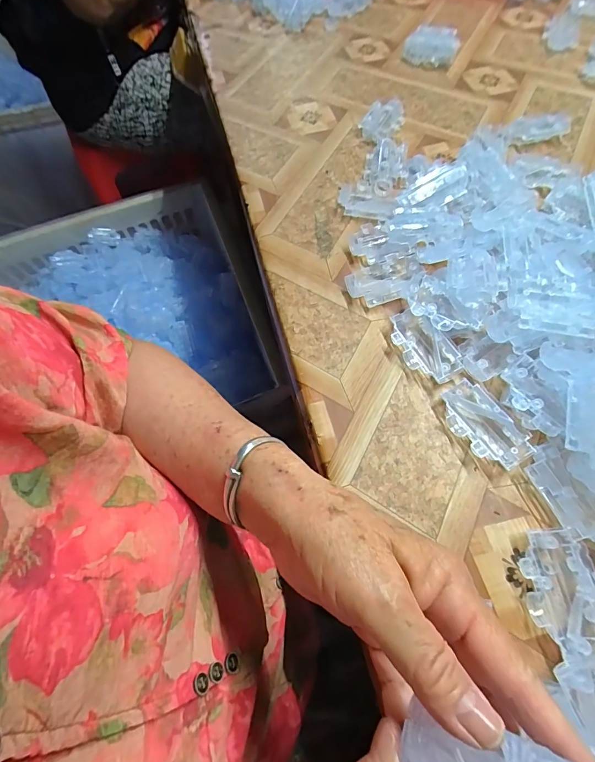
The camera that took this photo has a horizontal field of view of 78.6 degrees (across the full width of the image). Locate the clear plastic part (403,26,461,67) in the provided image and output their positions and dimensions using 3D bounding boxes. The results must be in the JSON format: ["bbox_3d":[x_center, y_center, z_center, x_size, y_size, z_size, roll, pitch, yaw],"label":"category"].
[{"bbox_3d":[0.165,-0.412,0.447,0.064,0.030,0.027,11,66,8],"label":"clear plastic part"}]

